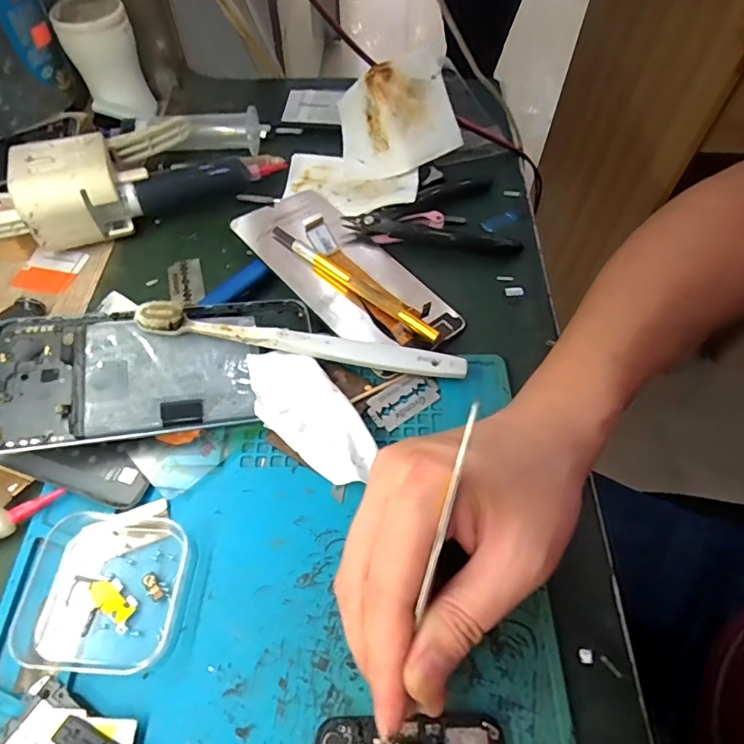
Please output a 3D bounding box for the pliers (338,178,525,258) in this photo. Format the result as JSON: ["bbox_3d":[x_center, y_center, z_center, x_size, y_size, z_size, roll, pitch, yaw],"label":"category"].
[{"bbox_3d":[0.040,-0.107,0.351,0.112,0.015,0.079,-10,58,-6],"label":"pliers"}]

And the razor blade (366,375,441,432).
[{"bbox_3d":[0.018,0.015,0.282,0.041,0.004,0.023,-32,72,-16],"label":"razor blade"}]

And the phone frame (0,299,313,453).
[{"bbox_3d":[-0.117,-0.002,0.272,0.163,0.009,0.077,-6,63,-13],"label":"phone frame"}]

